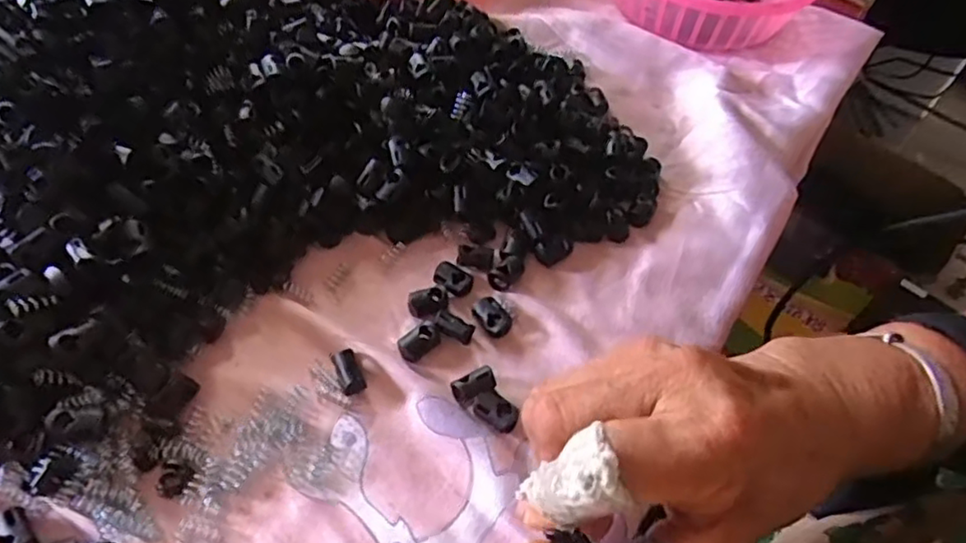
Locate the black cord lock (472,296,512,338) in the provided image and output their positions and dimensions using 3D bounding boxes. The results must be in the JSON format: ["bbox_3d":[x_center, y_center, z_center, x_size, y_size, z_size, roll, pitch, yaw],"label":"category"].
[{"bbox_3d":[0.005,0.022,0.321,0.016,0.007,0.020,-27,58,-25],"label":"black cord lock"}]

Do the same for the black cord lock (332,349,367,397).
[{"bbox_3d":[-0.061,0.045,0.292,0.011,0.010,0.020,-20,56,-21],"label":"black cord lock"}]

